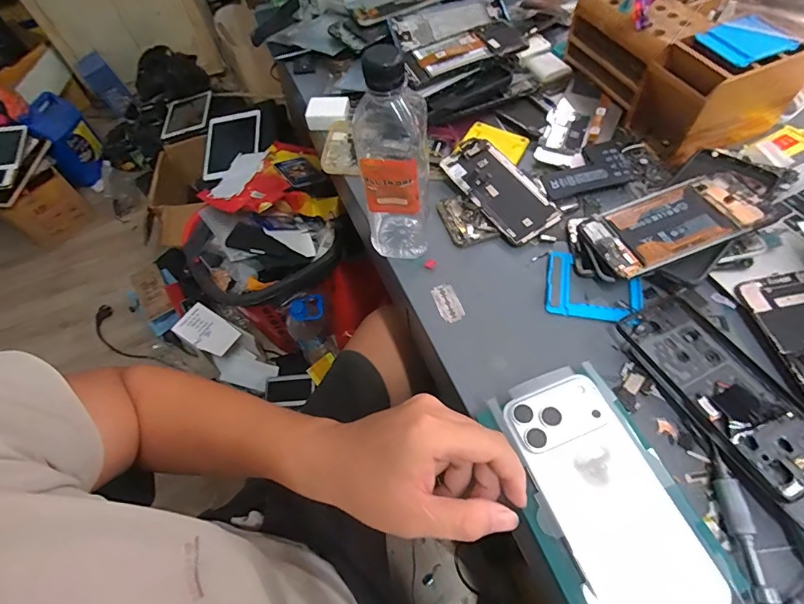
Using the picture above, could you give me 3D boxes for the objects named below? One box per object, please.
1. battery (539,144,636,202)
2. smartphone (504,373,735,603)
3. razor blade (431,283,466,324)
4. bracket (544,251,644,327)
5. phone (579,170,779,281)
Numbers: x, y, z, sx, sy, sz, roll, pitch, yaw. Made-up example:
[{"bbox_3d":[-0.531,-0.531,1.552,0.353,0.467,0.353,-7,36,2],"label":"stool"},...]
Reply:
[{"bbox_3d":[0.199,-0.134,0.461,0.096,0.007,0.045,-21,70,-6],"label":"battery"},{"bbox_3d":[0.138,0.129,0.293,0.076,0.005,0.159,-21,59,-5],"label":"smartphone"},{"bbox_3d":[0.044,0.001,0.415,0.023,0.004,0.042,-14,60,-14],"label":"razor blade"},{"bbox_3d":[0.178,-0.013,0.404,0.085,0.010,0.067,14,60,13],"label":"bracket"},{"bbox_3d":[0.252,-0.074,0.397,0.155,0.005,0.074,-20,56,-1],"label":"phone"}]

